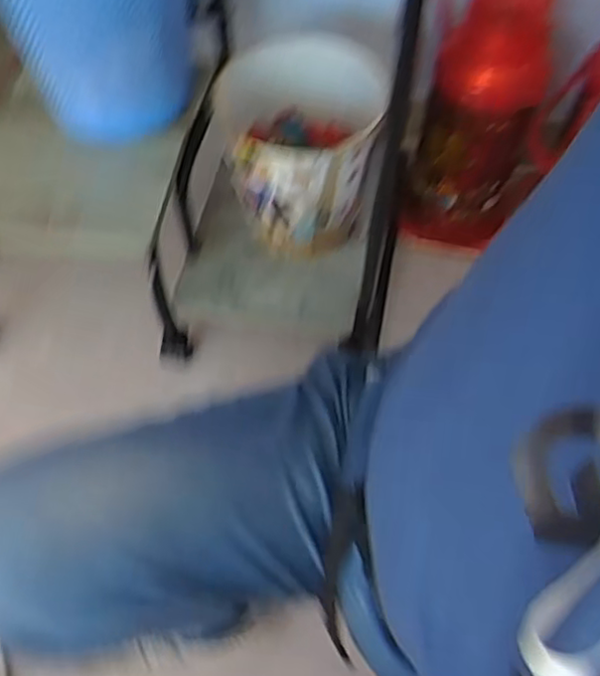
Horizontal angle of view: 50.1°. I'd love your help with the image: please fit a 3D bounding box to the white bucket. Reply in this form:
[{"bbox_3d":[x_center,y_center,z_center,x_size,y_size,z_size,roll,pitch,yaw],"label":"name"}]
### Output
[{"bbox_3d":[0.005,-0.254,0.872,0.199,0.216,0.192,0,60,0],"label":"white bucket"}]

